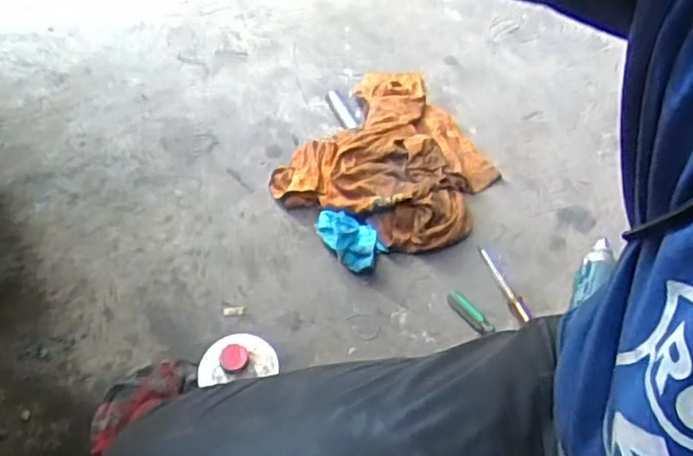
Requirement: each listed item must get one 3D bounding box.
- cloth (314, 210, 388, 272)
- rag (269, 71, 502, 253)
[{"bbox_3d":[0.005,0.015,1.006,0.066,0.046,0.115,-34,61,-22],"label":"cloth"},{"bbox_3d":[0.090,-0.133,1.102,0.315,0.067,0.354,25,58,17],"label":"rag"}]

